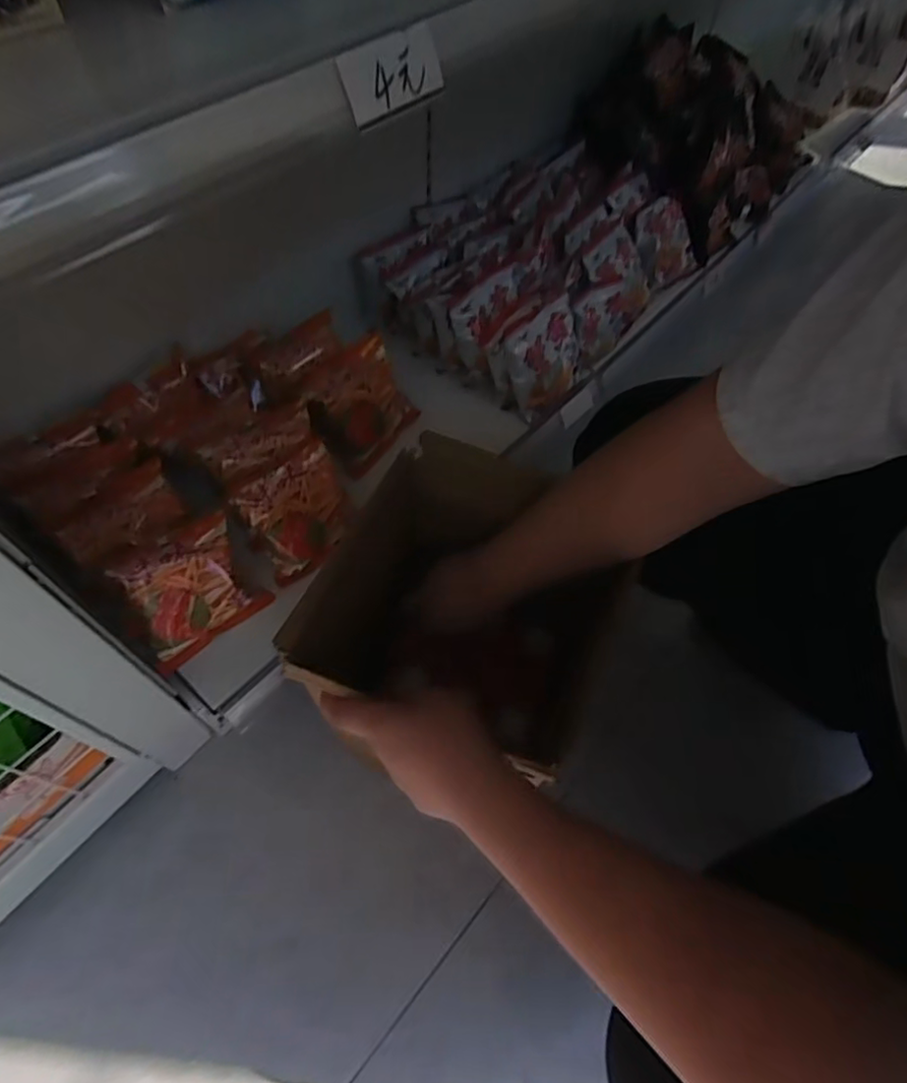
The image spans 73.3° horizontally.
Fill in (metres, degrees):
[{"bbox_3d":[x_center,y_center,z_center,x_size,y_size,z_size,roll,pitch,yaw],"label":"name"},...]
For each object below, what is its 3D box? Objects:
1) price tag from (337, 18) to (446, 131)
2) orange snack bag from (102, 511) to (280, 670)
[{"bbox_3d":[-0.035,-0.278,0.363,0.004,0.036,0.072,22,58,42],"label":"price tag"},{"bbox_3d":[-0.282,0.052,0.652,0.136,0.133,0.053,-30,25,-20],"label":"orange snack bag"}]

